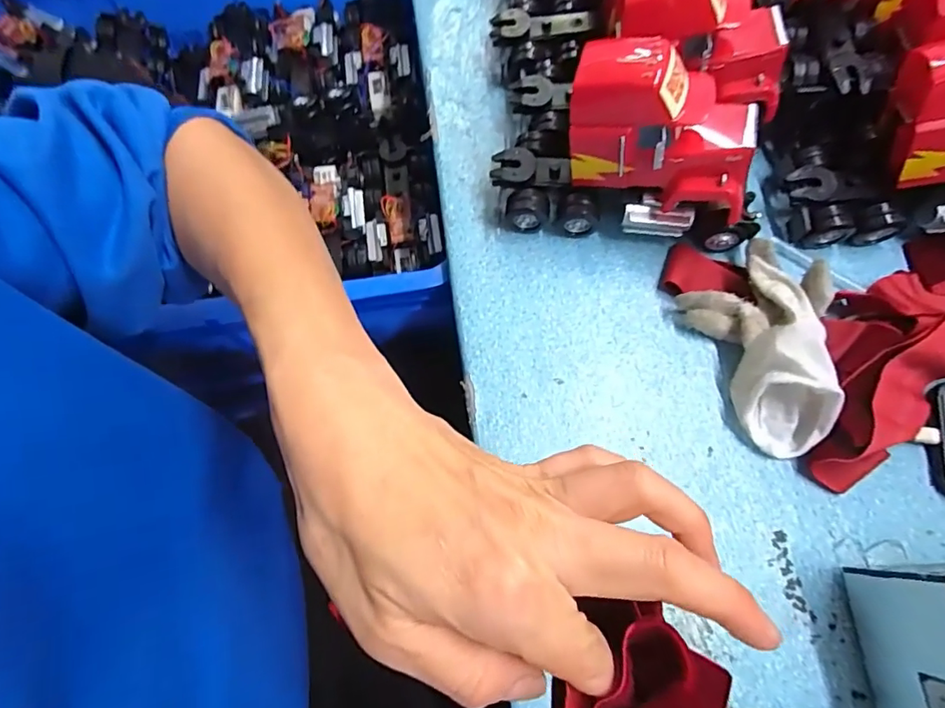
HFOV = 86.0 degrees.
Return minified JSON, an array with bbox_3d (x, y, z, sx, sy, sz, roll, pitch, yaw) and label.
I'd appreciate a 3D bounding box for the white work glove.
[{"bbox_3d":[0.204,-0.009,0.343,0.084,0.045,0.144,-20,72,-6],"label":"white work glove"}]

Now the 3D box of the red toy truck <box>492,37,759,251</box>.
[{"bbox_3d":[0.111,-0.138,0.348,0.187,0.117,0.070,8,71,3],"label":"red toy truck"}]

